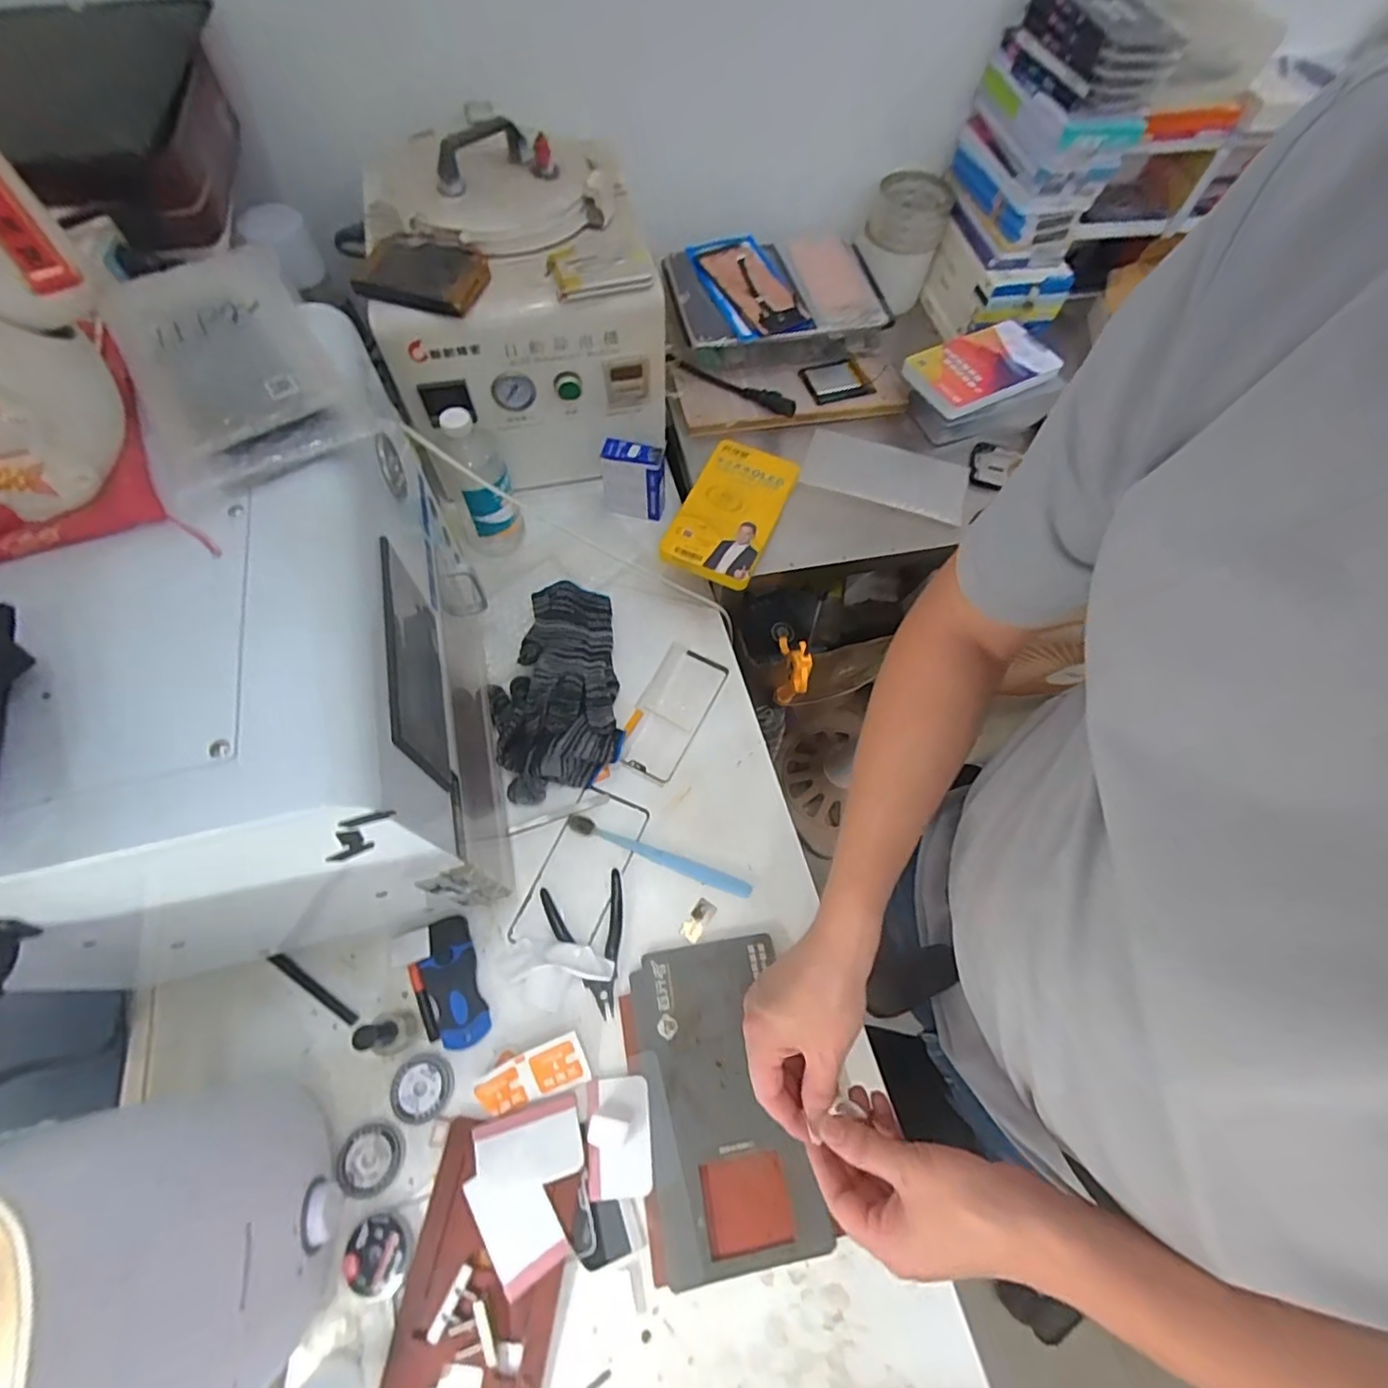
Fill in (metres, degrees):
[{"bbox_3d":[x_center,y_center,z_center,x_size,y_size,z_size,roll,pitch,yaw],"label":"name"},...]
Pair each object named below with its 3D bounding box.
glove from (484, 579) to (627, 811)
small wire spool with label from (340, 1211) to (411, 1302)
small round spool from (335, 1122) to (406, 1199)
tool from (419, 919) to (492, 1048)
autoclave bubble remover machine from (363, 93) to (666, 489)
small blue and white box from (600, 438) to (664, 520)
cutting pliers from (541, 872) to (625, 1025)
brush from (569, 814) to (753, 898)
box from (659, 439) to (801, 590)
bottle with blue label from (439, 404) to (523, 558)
[{"bbox_3d":[-0.147,-0.009,0.626,0.134,0.048,0.228,-7,64,-6],"label":"glove"},{"bbox_3d":[-0.235,0.416,0.444,0.049,0.012,0.049,1,64,-2],"label":"small wire spool with label"},{"bbox_3d":[-0.252,0.362,0.467,0.046,0.011,0.046,-11,65,-8],"label":"small round spool"},{"bbox_3d":[-0.210,0.250,0.523,0.041,0.015,0.104,-20,66,-12],"label":"tool"},{"bbox_3d":[-0.191,-0.416,0.696,0.279,0.271,0.314,-12,65,-8],"label":"autoclave bubble remover machine"},{"bbox_3d":[-0.072,-0.255,0.724,0.070,0.096,0.031,9,64,1],"label":"small blue and white box"},{"bbox_3d":[-0.093,0.227,0.543,0.072,0.009,0.118,-13,65,-9],"label":"cutting pliers"},{"bbox_3d":[-0.032,0.156,0.580,0.184,0.020,0.018,20,65,7],"label":"brush"},{"bbox_3d":[0.044,-0.215,0.691,0.105,0.020,0.194,23,65,8],"label":"box"},{"bbox_3d":[-0.234,-0.229,0.657,0.069,0.162,0.068,-24,67,-14],"label":"bottle with blue label"}]

